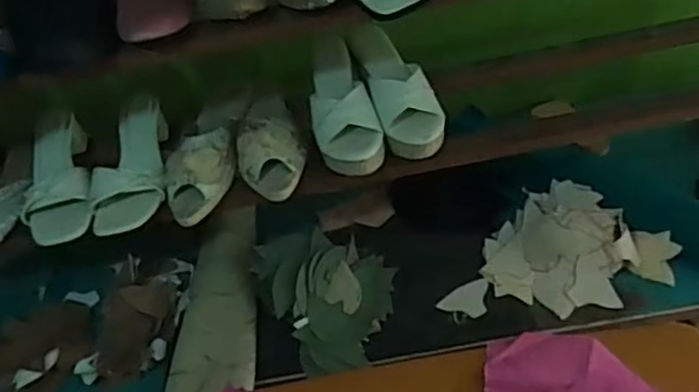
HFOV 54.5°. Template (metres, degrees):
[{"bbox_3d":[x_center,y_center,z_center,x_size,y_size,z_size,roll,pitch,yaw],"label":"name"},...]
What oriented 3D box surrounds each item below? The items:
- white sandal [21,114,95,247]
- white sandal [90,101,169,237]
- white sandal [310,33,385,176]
[{"bbox_3d":[-0.408,-0.029,0.944,0.091,0.060,0.224,-21,46,-6],"label":"white sandal"},{"bbox_3d":[-0.287,-0.043,0.929,0.094,0.051,0.222,2,59,7],"label":"white sandal"},{"bbox_3d":[-0.011,-0.121,0.904,0.083,0.065,0.212,-14,45,1],"label":"white sandal"}]

